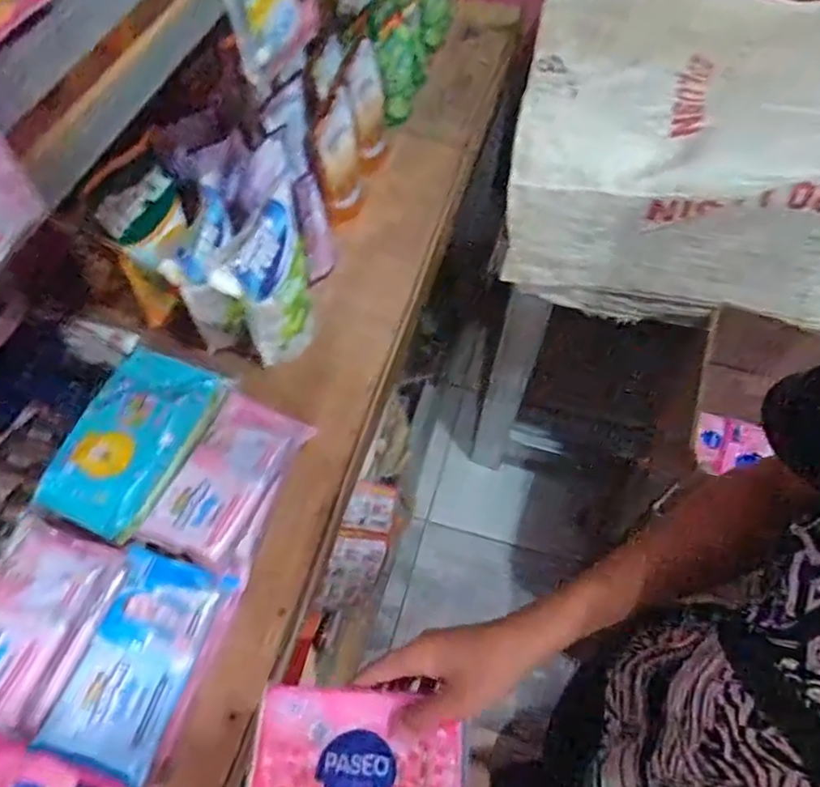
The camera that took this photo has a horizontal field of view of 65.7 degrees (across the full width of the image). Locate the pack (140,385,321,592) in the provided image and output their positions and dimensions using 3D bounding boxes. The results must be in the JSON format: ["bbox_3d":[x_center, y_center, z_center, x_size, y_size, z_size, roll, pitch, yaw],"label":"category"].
[{"bbox_3d":[-0.190,0.092,0.672,0.106,0.056,0.177,18,61,9],"label":"pack"}]

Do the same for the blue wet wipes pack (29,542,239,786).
[{"bbox_3d":[-0.246,0.235,0.571,0.098,0.028,0.179,16,61,8],"label":"blue wet wipes pack"}]

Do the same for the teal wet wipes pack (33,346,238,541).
[{"bbox_3d":[-0.286,0.046,0.660,0.119,0.032,0.193,19,61,9],"label":"teal wet wipes pack"}]

